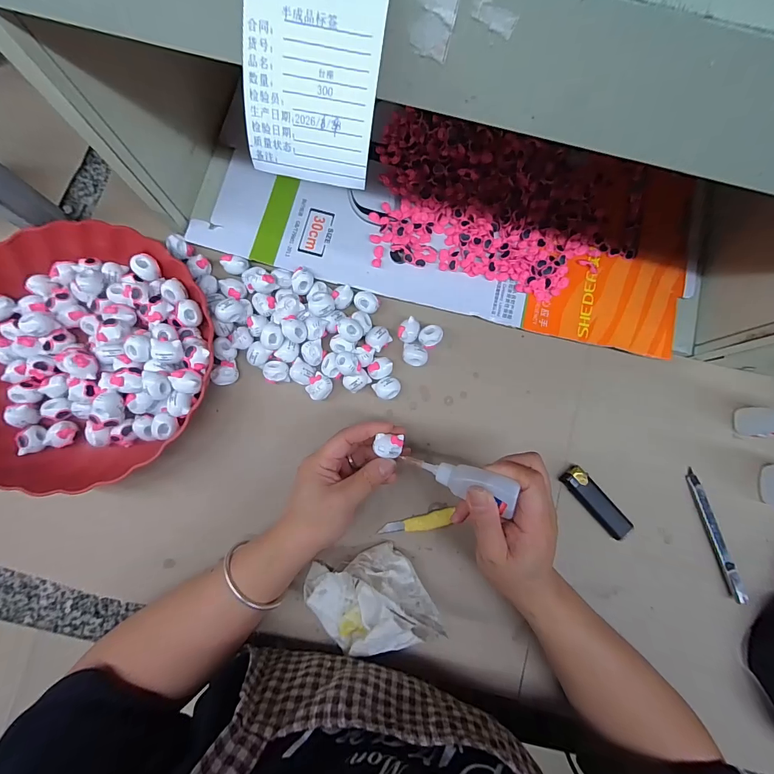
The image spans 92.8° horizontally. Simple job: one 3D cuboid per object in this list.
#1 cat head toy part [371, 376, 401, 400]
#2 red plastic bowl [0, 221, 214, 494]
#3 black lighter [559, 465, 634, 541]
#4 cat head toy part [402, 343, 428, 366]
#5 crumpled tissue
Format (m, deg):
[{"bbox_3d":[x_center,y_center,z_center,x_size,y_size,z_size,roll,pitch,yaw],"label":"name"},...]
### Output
[{"bbox_3d":[0.001,0.001,0.377,0.025,0.020,0.022,-33,86,-6],"label":"cat head toy part"},{"bbox_3d":[-0.285,-0.032,0.343,0.230,0.055,0.237,0,83,-3],"label":"red plastic bowl"},{"bbox_3d":[0.211,0.116,0.372,0.024,0.012,0.079,-41,87,-7],"label":"black lighter"},{"bbox_3d":[0.029,-0.034,0.381,0.025,0.016,0.024,0,83,-3],"label":"cat head toy part"},{"bbox_3d":[-0.015,0.196,0.336,0.106,0.057,0.085,-19,85,-3],"label":"crumpled tissue"}]

